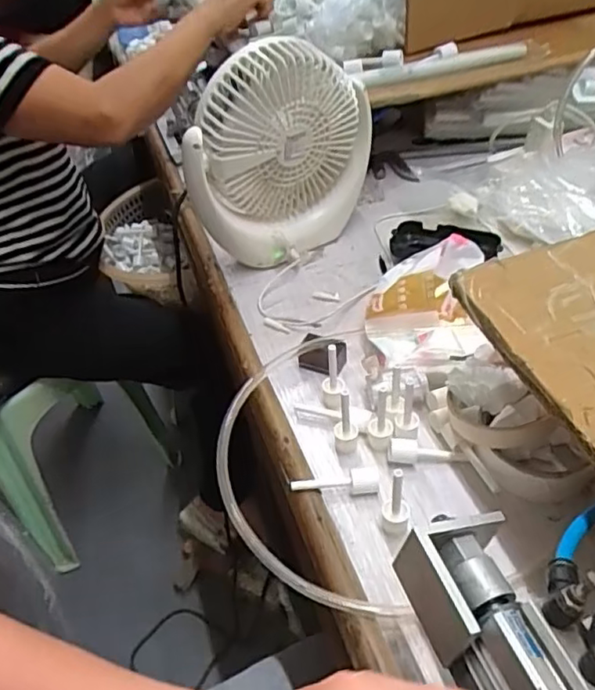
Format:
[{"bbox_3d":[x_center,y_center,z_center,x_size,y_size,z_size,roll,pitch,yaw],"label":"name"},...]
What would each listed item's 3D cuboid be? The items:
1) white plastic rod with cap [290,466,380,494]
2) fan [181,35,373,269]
[{"bbox_3d":[0.028,0.101,0.452,0.064,0.012,0.014,-5,43,3],"label":"white plastic rod with cap"},{"bbox_3d":[-0.017,-0.193,0.623,0.189,0.198,0.070,-32,48,-23],"label":"fan"}]

